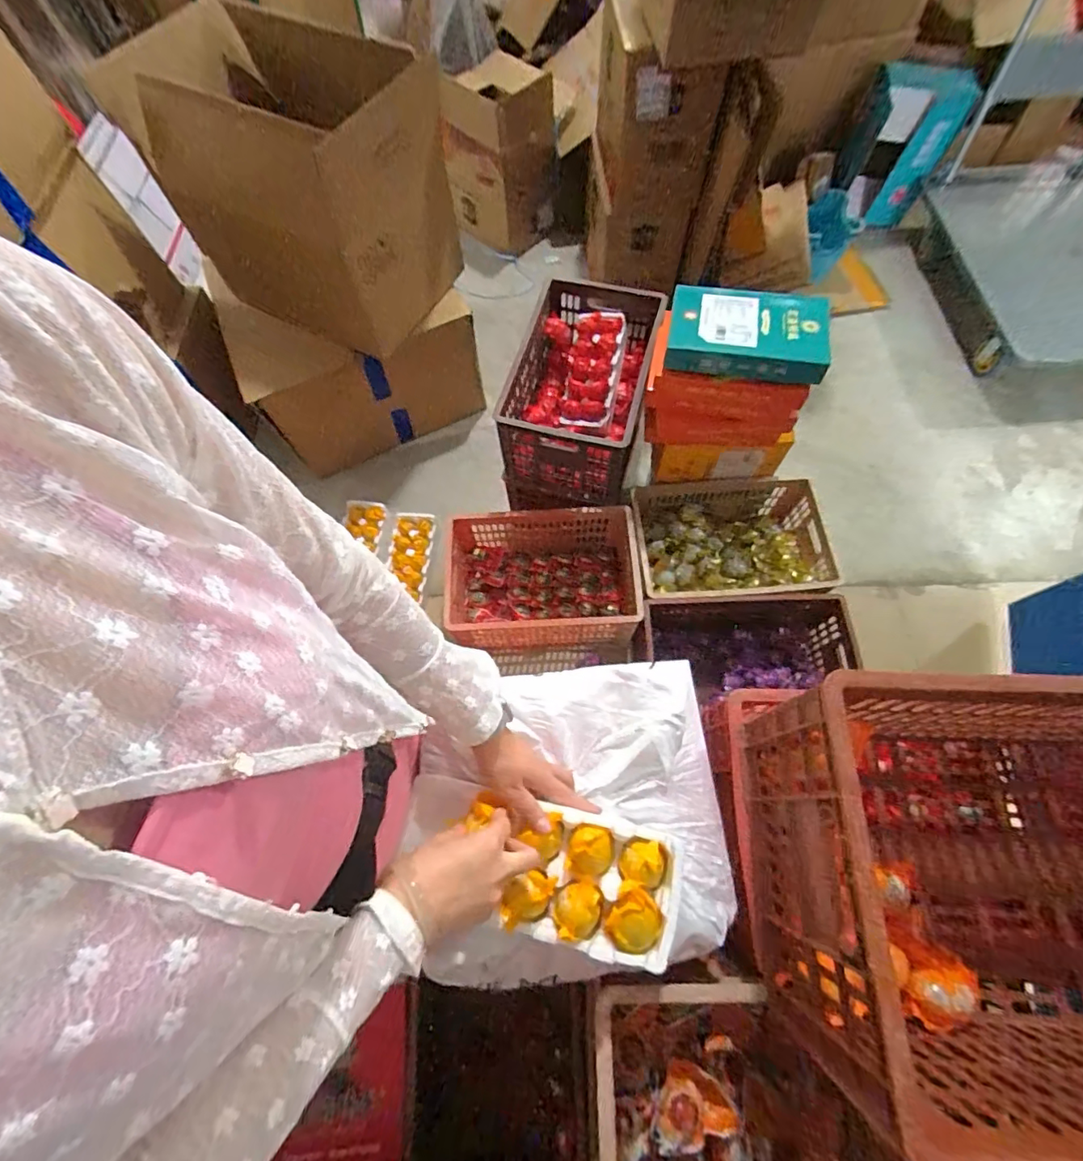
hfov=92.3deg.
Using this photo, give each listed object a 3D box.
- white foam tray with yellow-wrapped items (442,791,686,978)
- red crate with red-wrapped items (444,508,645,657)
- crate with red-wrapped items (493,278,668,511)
[{"bbox_3d":[0.024,0.298,0.526,0.216,0.040,0.118,11,69,7],"label":"white foam tray with yellow-wrapped items"},{"bbox_3d":[-0.005,0.006,1.388,0.495,0.218,0.313,-2,68,2],"label":"red crate with red-wrapped items"},{"bbox_3d":[0.096,-0.471,1.348,0.328,0.275,0.500,9,68,6],"label":"crate with red-wrapped items"}]

